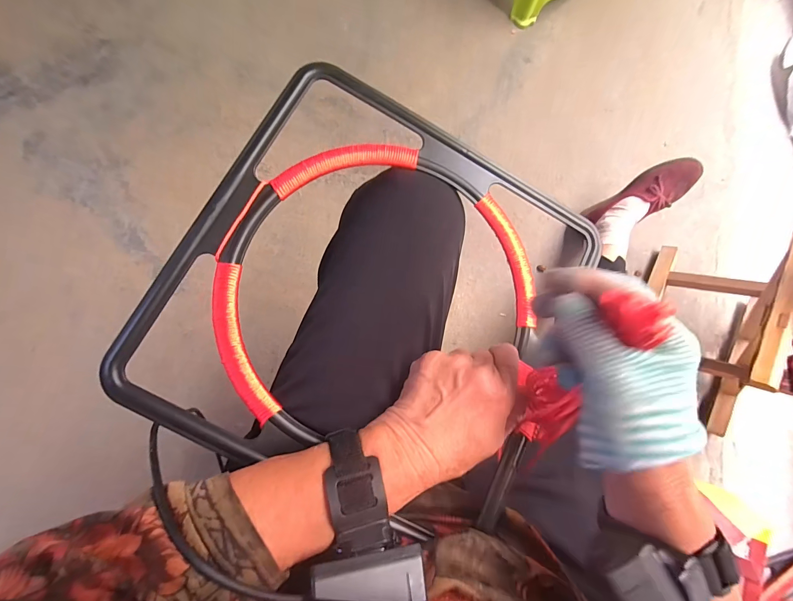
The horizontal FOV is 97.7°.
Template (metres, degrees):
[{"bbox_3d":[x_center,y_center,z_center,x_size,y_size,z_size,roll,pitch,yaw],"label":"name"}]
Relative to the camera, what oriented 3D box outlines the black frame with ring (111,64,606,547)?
[{"bbox_3d":[-0.011,-0.006,0.295,0.331,0.034,0.327,25,80,1],"label":"black frame with ring"}]

